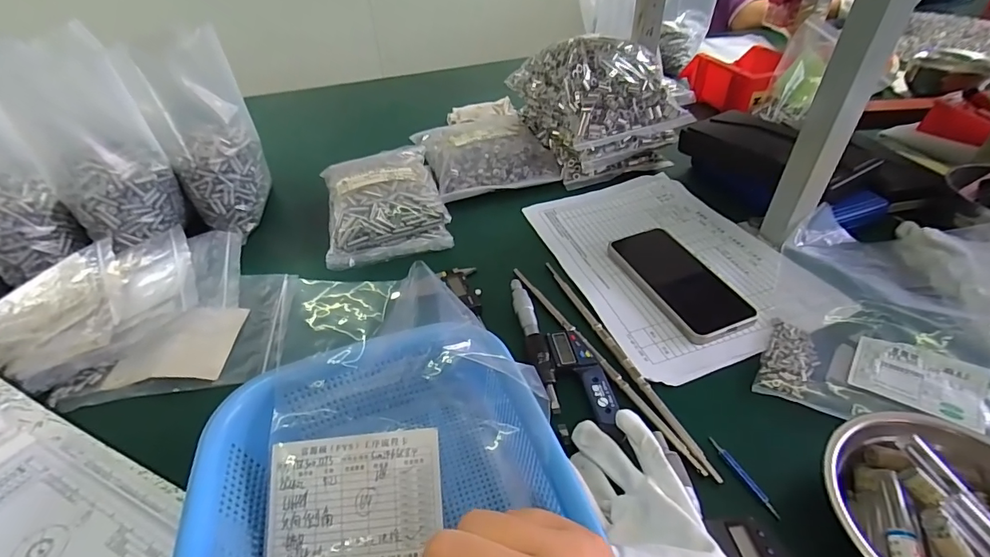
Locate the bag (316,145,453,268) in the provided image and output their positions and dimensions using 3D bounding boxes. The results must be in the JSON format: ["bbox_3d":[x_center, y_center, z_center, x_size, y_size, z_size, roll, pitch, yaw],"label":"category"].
[{"bbox_3d":[-0.140,-0.102,0.565,0.140,0.061,0.178,-11,39,-10],"label":"bag"}]

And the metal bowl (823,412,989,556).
[{"bbox_3d":[0.252,0.142,0.259,0.121,0.069,0.124,6,44,6],"label":"metal bowl"}]

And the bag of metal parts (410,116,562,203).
[{"bbox_3d":[-0.015,-0.193,0.662,0.172,0.036,0.191,-14,39,-13],"label":"bag of metal parts"}]

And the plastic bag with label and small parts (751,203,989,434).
[{"bbox_3d":[0.352,0.022,0.387,0.192,0.055,0.255,17,42,24],"label":"plastic bag with label and small parts"}]

